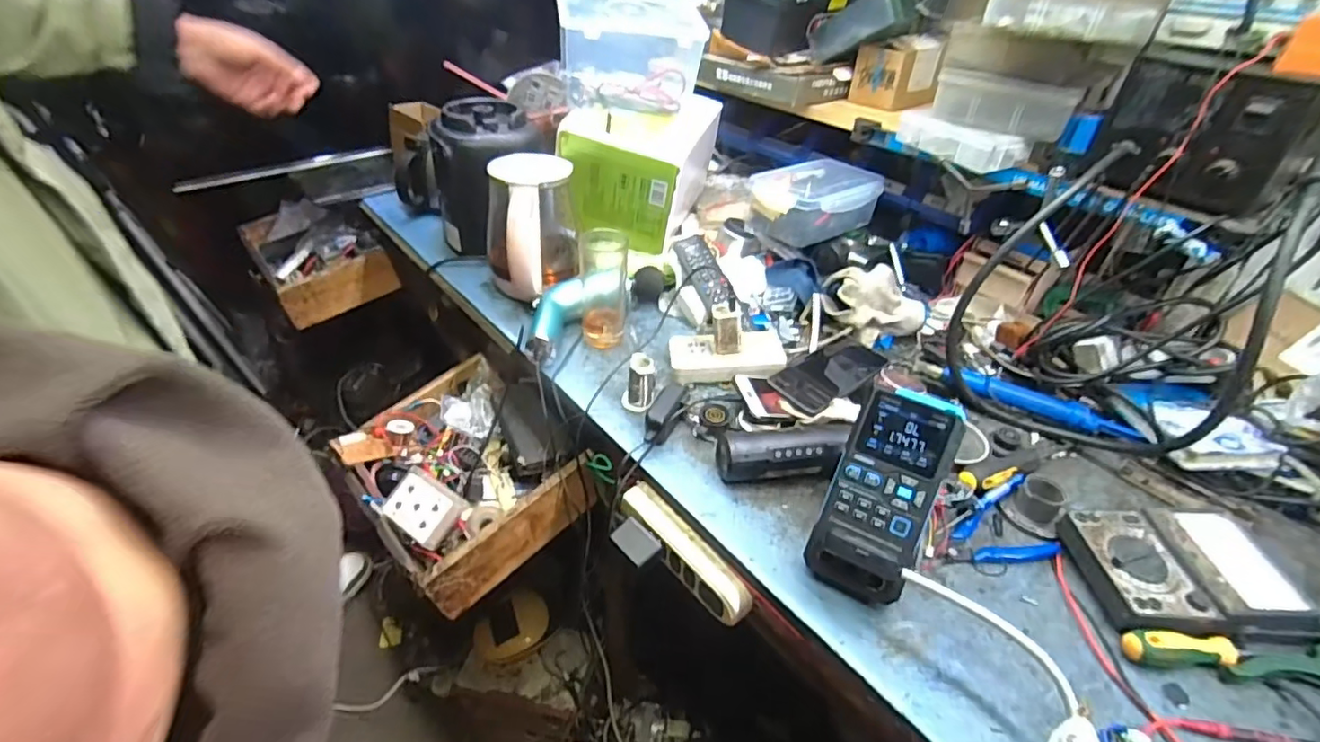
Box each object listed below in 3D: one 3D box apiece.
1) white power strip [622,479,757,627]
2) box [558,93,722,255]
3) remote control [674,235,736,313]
[{"bbox_3d":[0.025,0.190,0.602,0.033,0.051,0.170,-27,47,-34],"label":"white power strip"},{"bbox_3d":[-0.028,-0.336,0.952,0.190,0.178,0.230,13,38,12],"label":"box"},{"bbox_3d":[0.065,-0.144,0.845,0.052,0.022,0.137,-16,66,-24],"label":"remote control"}]

